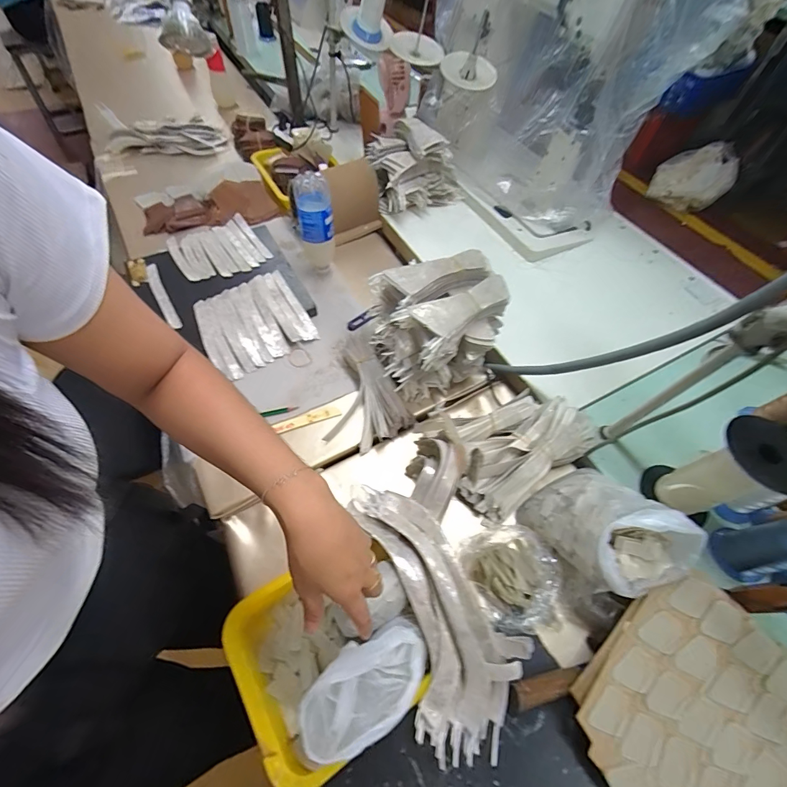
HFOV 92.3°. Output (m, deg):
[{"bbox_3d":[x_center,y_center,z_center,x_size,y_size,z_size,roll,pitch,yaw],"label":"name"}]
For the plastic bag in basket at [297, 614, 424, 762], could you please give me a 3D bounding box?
[{"bbox_3d":[-0.026,0.294,0.375,0.139,0.050,0.080,-24,62,-17],"label":"plastic bag in basket"}]

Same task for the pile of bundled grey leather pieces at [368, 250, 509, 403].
[{"bbox_3d":[0.072,-0.110,0.639,0.202,0.181,0.177,-19,61,-14],"label":"pile of bundled grey leather pieces"}]

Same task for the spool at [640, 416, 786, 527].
[{"bbox_3d":[0.423,0.111,0.497,0.112,0.166,0.089,-17,60,-13],"label":"spool"}]

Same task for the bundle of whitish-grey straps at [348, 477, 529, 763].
[{"bbox_3d":[0.043,0.247,0.457,0.133,0.069,0.304,-21,62,-16],"label":"bundle of whitish-grey straps"}]

